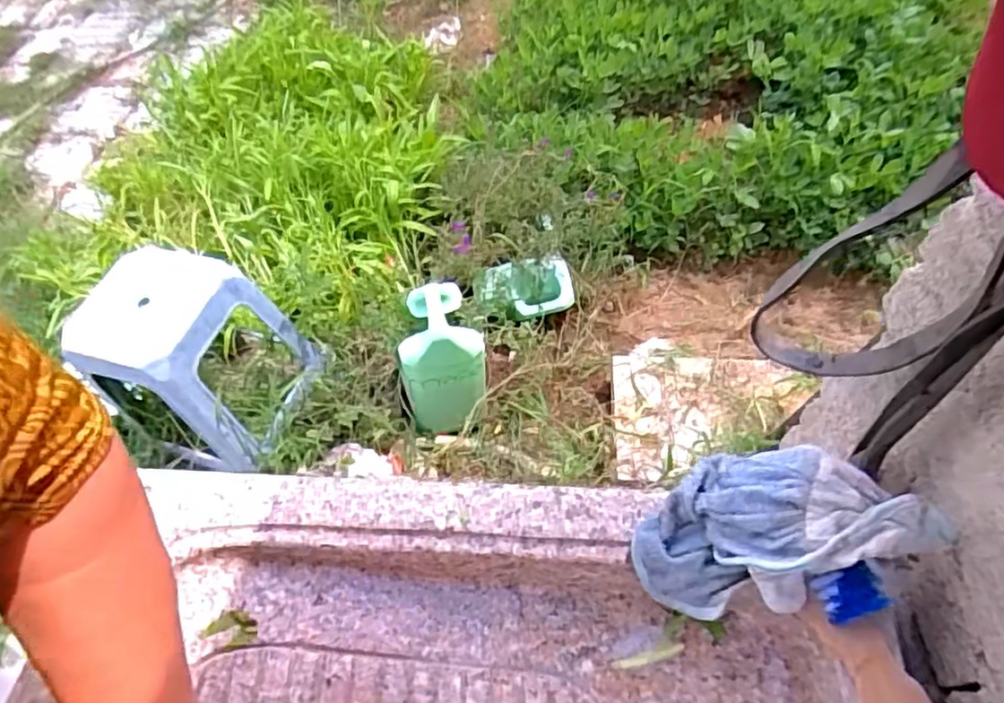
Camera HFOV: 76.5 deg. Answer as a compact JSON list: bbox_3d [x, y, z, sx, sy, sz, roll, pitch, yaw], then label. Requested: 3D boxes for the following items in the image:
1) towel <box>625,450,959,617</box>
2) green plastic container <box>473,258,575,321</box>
[{"bbox_3d":[0.176,0.114,0.409,0.177,0.079,0.096,-15,53,-7],"label":"towel"},{"bbox_3d":[0.046,-0.147,1.500,0.242,0.135,0.090,-8,10,-5],"label":"green plastic container"}]

